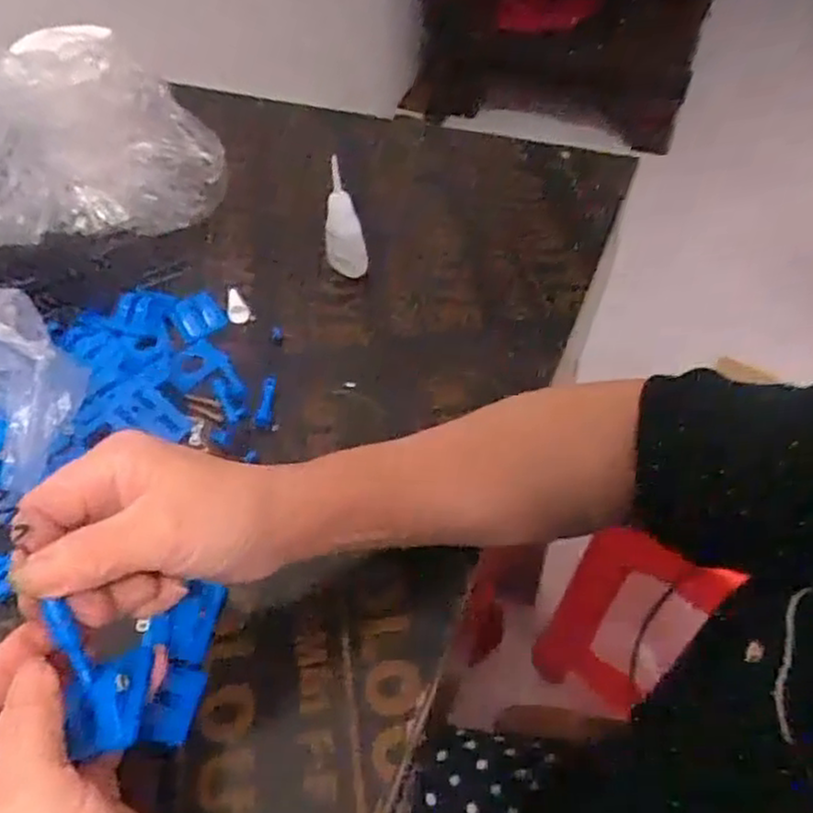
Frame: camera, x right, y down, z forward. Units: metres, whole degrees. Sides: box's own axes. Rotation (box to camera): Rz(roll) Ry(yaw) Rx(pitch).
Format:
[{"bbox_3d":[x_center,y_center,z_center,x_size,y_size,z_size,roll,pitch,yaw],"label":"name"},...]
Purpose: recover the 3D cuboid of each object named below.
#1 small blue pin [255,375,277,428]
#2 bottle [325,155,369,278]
[{"bbox_3d":[-0.092,-0.004,0.491,0.011,0.006,0.039,3,51,5],"label":"small blue pin"},{"bbox_3d":[-0.047,-0.134,0.548,0.029,0.088,0.030,-9,51,-5],"label":"bottle"}]

